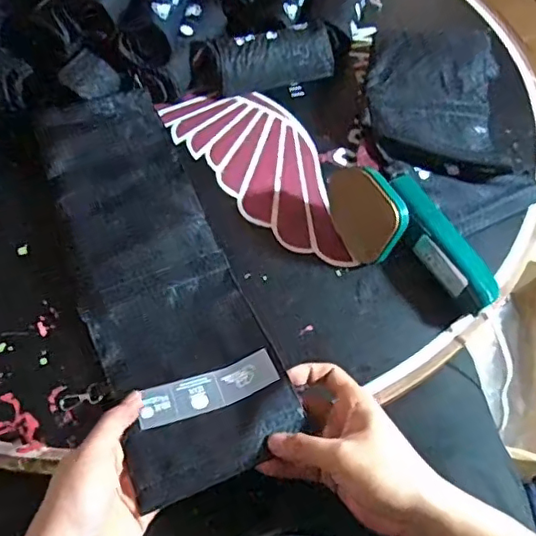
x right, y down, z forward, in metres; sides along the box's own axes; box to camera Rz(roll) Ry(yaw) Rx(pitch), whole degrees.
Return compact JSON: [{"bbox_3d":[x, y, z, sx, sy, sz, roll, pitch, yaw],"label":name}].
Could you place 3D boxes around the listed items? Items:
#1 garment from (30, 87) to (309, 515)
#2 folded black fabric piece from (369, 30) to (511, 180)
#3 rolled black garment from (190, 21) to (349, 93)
[{"bbox_3d":[-0.113,-0.009,0.538,0.138,0.035,0.431,-18,59,-15],"label":"garment"},{"bbox_3d":[0.195,-0.196,0.669,0.152,0.057,0.207,9,57,2],"label":"folded black fabric piece"},{"bbox_3d":[0.006,-0.252,0.696,0.198,0.057,0.067,-11,59,-11],"label":"rolled black garment"}]

